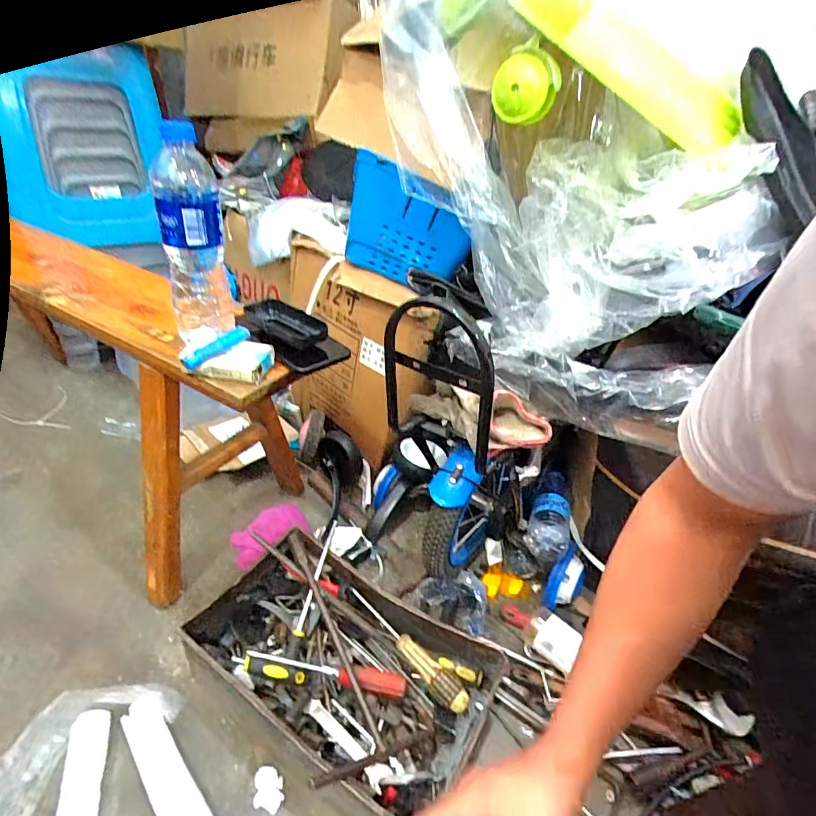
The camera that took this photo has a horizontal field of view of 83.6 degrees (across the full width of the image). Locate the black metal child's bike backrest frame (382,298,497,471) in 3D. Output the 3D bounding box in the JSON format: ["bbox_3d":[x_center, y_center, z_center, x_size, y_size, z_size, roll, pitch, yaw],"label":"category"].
[{"bbox_3d":[0.032,-0.028,0.490,0.139,0.186,0.031,24,37,23],"label":"black metal child's bike backrest frame"}]

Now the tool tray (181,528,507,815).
[{"bbox_3d":[-0.086,0.322,0.597,0.351,0.111,0.221,25,37,24],"label":"tool tray"}]

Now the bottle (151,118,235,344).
[{"bbox_3d":[-0.228,-0.169,0.491,0.063,0.220,0.060,-8,37,-22],"label":"bottle"}]

